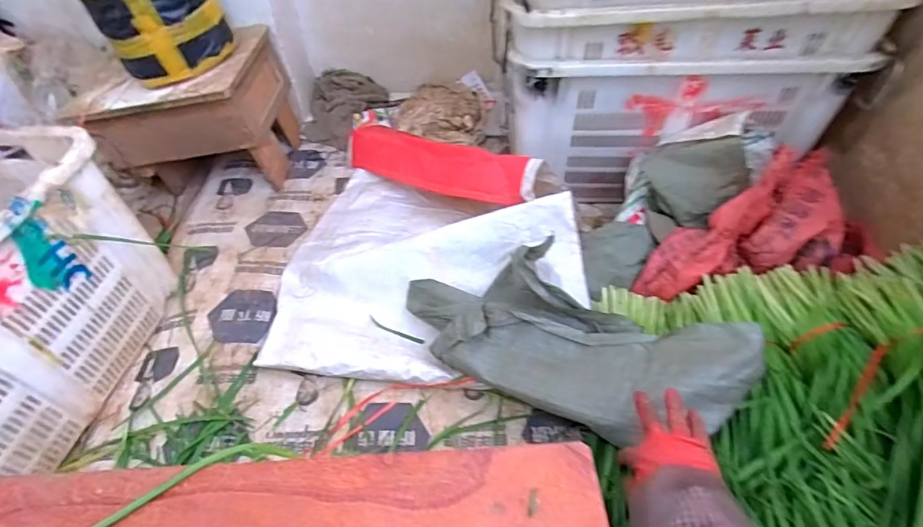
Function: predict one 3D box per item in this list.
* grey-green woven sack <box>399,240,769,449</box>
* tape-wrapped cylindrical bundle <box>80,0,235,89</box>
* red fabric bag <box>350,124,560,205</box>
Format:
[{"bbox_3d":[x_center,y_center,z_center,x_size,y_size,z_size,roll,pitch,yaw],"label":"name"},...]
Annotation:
[{"bbox_3d":[0.127,0.090,0.736,0.545,0.147,0.207,10,47,31],"label":"grey-green woven sack"},{"bbox_3d":[-0.630,-0.514,1.010,0.229,0.229,0.214,-32,56,-24],"label":"tape-wrapped cylindrical bundle"},{"bbox_3d":[-0.075,-0.227,1.076,0.601,0.139,0.120,16,26,32],"label":"red fabric bag"}]

